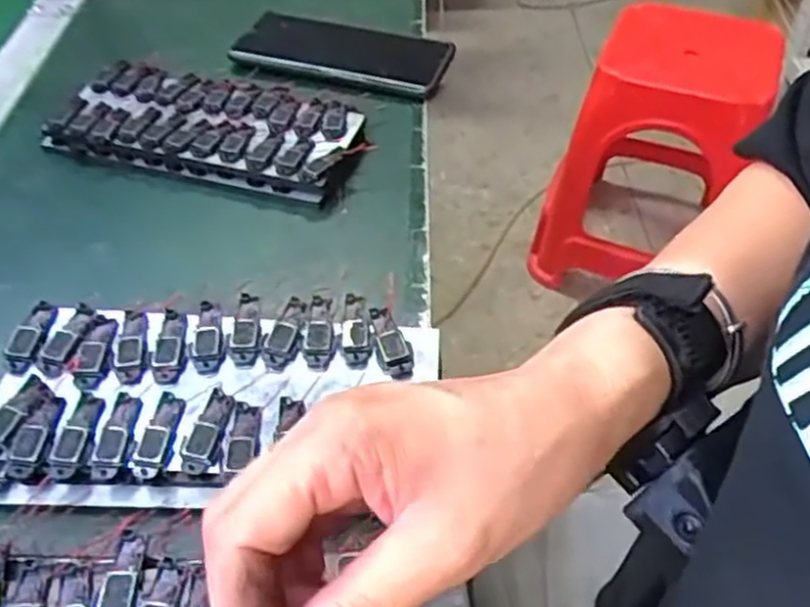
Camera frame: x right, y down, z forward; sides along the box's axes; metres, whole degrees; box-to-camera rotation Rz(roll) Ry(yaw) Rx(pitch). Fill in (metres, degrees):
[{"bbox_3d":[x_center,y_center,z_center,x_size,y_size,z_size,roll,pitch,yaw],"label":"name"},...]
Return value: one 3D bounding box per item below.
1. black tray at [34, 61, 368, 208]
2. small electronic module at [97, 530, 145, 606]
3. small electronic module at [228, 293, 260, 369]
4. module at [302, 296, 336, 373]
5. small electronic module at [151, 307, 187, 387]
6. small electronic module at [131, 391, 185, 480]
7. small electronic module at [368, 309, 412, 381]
[{"bbox_3d":[-0.132,-0.116,0.501,0.201,0.025,0.085,12,49,11],"label":"black tray"},{"bbox_3d":[-0.108,0.105,0.281,0.014,0.004,0.040,-4,44,-5],"label":"small electronic module"},{"bbox_3d":[-0.078,0.013,0.358,0.014,0.004,0.043,-4,48,-4],"label":"small electronic module"},{"bbox_3d":[-0.042,0.014,0.359,0.014,0.007,0.042,-5,48,-5],"label":"module"},{"bbox_3d":[-0.112,0.020,0.353,0.014,0.006,0.042,-1,48,-1],"label":"small electronic module"},{"bbox_3d":[-0.109,0.058,0.326,0.015,0.007,0.039,9,49,8],"label":"small electronic module"},{"bbox_3d":[-0.007,0.018,0.355,0.015,0.005,0.041,-11,49,-10],"label":"small electronic module"}]

